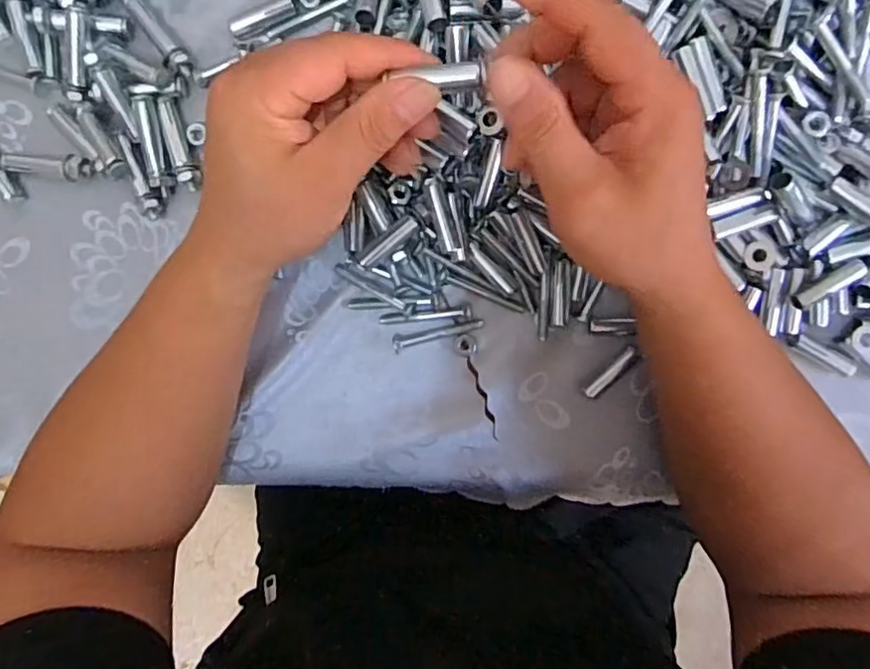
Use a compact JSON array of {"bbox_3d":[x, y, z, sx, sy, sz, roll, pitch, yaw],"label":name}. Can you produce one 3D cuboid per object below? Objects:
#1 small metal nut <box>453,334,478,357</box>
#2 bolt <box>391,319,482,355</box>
[{"bbox_3d":[0.019,0.007,0.367,0.015,0.004,0.013,6,98,2],"label":"small metal nut"},{"bbox_3d":[0.001,-0.001,0.366,0.056,0.007,0.011,-17,96,5],"label":"bolt"}]

